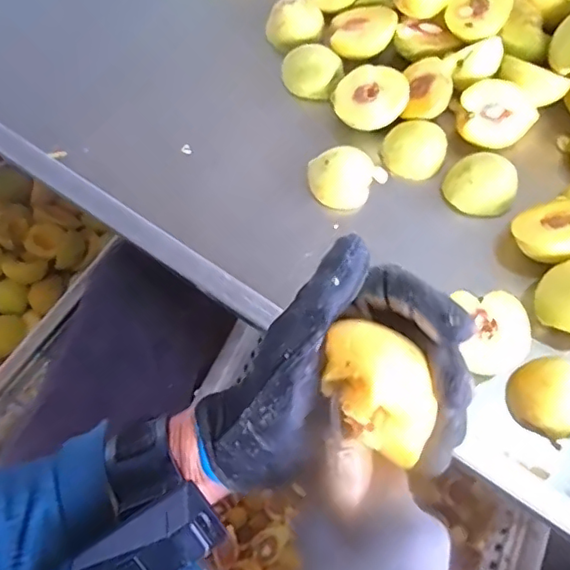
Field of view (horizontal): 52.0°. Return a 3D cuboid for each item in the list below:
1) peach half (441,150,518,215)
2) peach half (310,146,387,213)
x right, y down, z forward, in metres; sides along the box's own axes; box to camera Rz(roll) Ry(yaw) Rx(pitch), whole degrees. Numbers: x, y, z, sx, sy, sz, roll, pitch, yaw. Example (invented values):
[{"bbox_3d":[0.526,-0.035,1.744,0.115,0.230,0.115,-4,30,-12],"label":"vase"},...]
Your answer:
[{"bbox_3d":[0.177,-0.092,0.527,0.060,0.027,0.049,-1,67,2],"label":"peach half"},{"bbox_3d":[0.059,-0.101,0.538,0.071,0.030,0.051,-20,67,-6],"label":"peach half"}]

